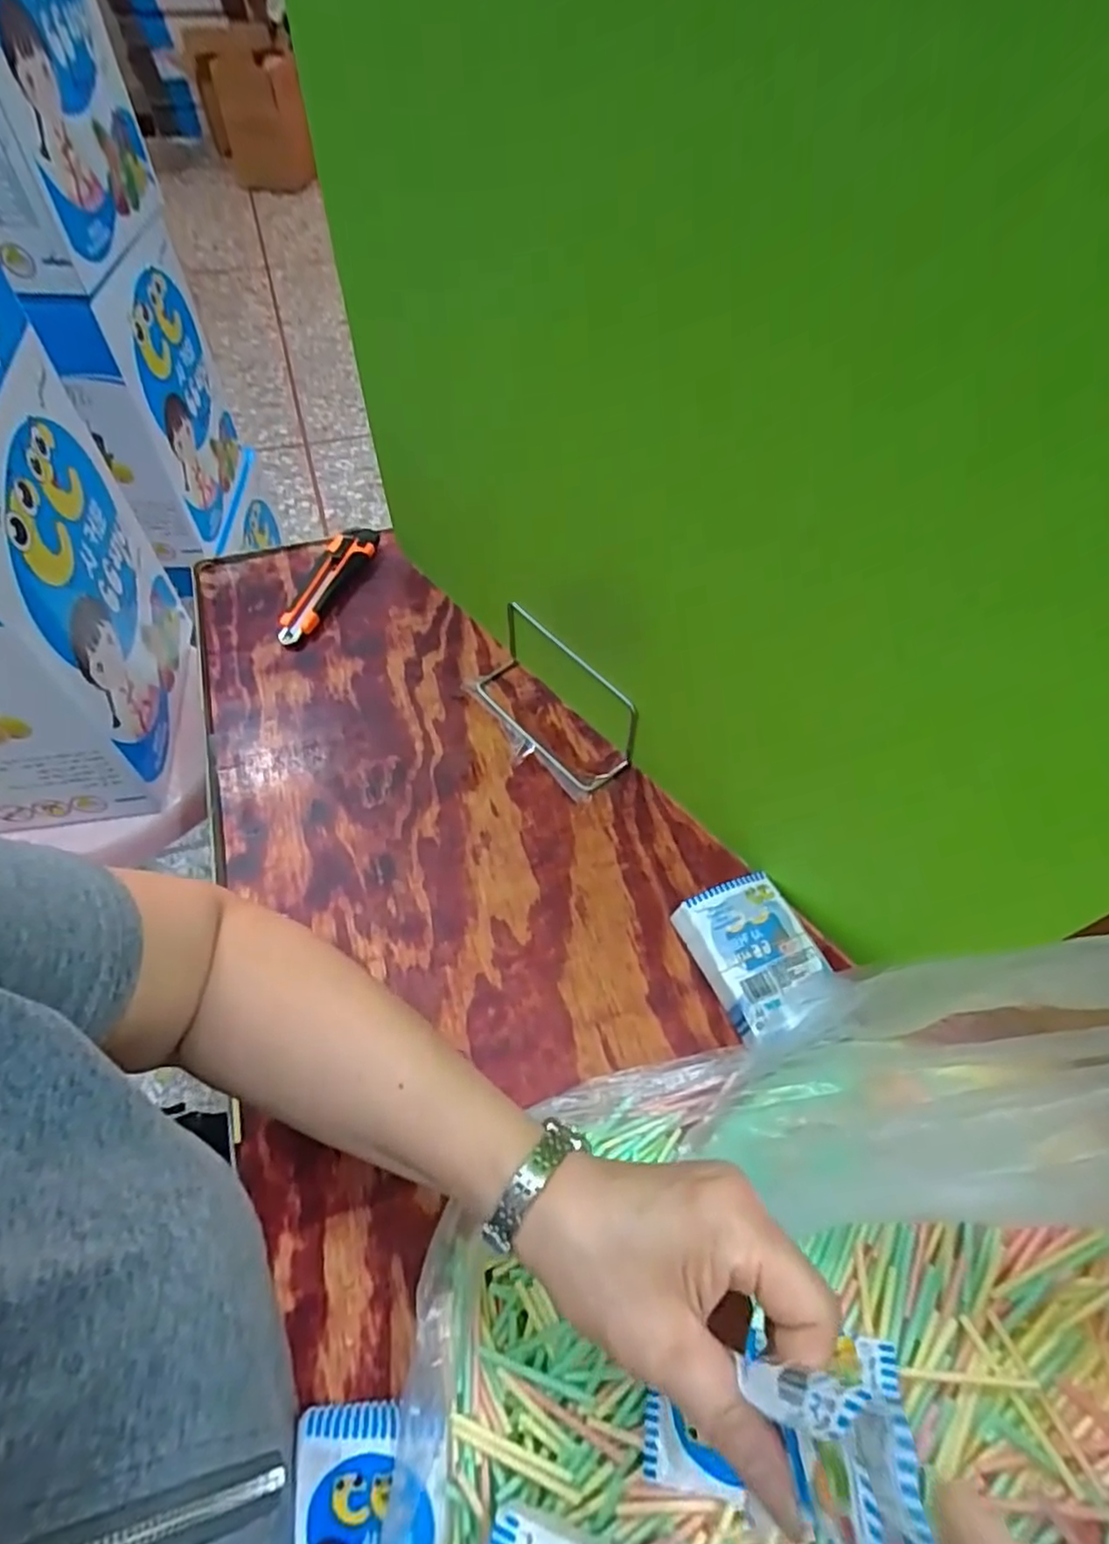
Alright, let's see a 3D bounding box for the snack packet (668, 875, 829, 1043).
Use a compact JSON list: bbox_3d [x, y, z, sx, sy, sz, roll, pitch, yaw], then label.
[{"bbox_3d":[0.136,0.124,0.467,0.074,0.025,0.098,-18,58,-14],"label":"snack packet"}]

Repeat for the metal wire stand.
[{"bbox_3d":[-0.007,-0.063,0.557,0.066,0.077,0.158,-35,62,-21],"label":"metal wire stand"}]

